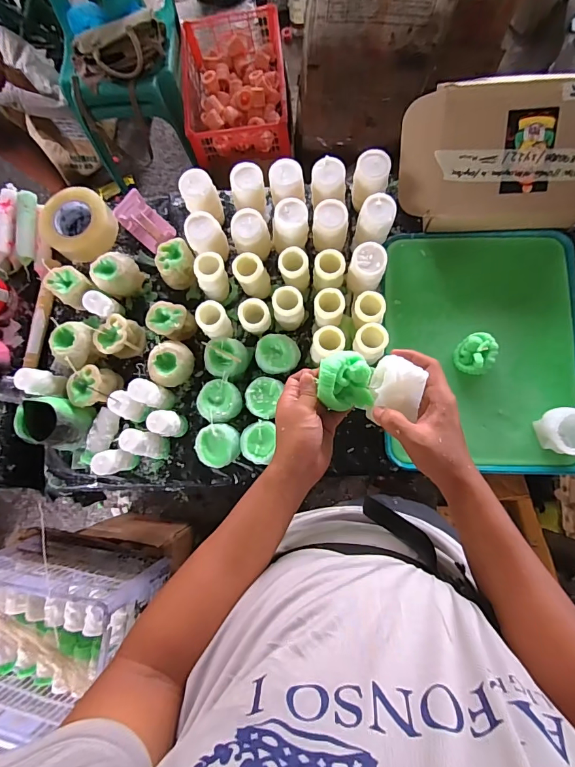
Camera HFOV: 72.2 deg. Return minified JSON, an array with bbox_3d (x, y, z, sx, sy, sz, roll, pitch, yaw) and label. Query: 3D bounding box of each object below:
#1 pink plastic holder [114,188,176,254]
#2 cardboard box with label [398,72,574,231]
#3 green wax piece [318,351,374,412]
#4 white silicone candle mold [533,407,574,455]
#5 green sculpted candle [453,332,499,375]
[{"bbox_3d":[-0.276,-0.315,0.769,0.093,0.091,0.068,41,87,9],"label":"pink plastic holder"},{"bbox_3d":[0.356,-0.381,0.667,0.314,0.025,0.219,1,113,7],"label":"cardboard box with label"},{"bbox_3d":[0.067,-0.004,0.455,0.059,0.038,0.064,-7,81,4],"label":"green wax piece"},{"bbox_3d":[0.451,0.078,0.644,0.062,0.070,0.076,-14,81,2],"label":"white silicone candle mold"},{"bbox_3d":[0.326,-0.050,0.679,0.059,0.051,0.065,-30,80,0],"label":"green sculpted candle"}]

